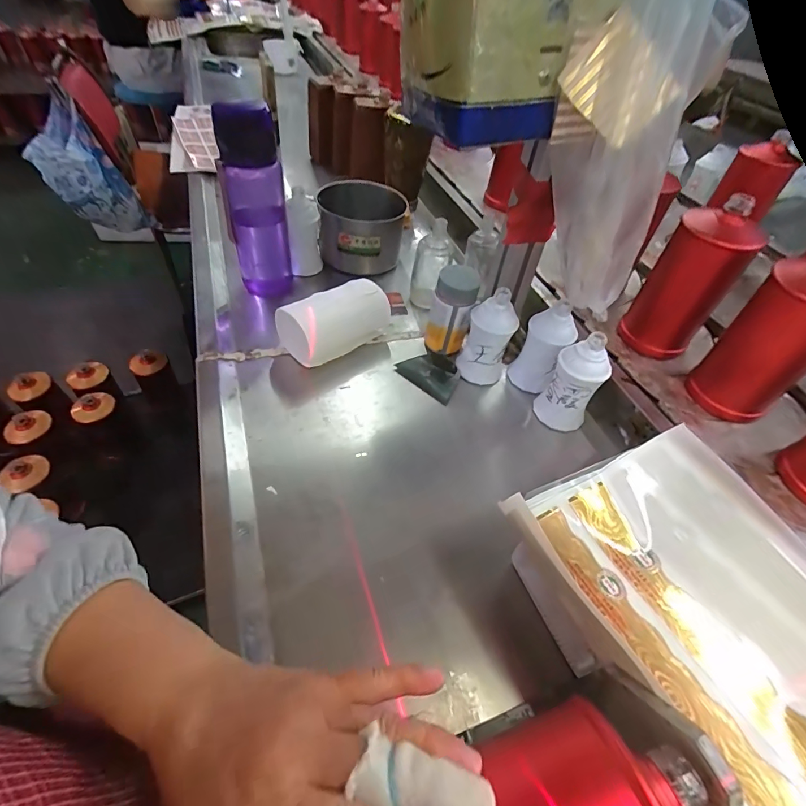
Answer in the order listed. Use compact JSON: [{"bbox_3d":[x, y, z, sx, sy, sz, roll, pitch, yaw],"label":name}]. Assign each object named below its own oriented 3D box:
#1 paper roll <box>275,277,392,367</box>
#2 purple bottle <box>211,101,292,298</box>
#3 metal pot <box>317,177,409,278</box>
[{"bbox_3d":[-0.087,-0.105,0.549,0.136,0.065,0.066,-33,59,-30],"label":"paper roll"},{"bbox_3d":[-0.190,-0.246,0.556,0.071,0.239,0.077,-8,49,-13],"label":"purple bottle"},{"bbox_3d":[-0.064,-0.278,0.675,0.130,0.099,0.126,3,48,-3],"label":"metal pot"}]

